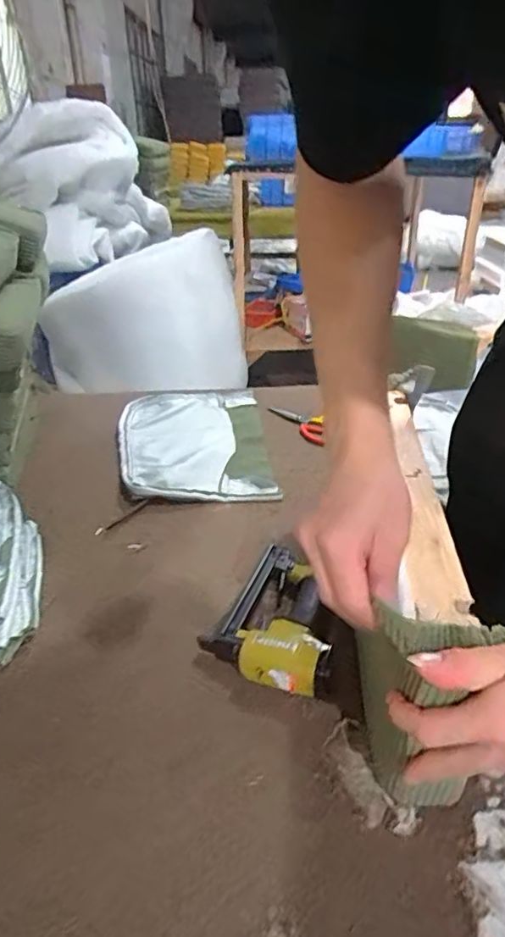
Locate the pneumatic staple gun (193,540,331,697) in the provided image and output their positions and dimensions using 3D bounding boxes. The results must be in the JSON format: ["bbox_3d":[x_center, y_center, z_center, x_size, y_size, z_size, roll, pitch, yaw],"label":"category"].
[{"bbox_3d":[0.037,0.162,0.614,0.132,0.071,0.186,11,32,21],"label":"pneumatic staple gun"}]

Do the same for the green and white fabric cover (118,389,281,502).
[{"bbox_3d":[-0.108,-0.061,0.983,0.258,0.019,0.397,2,32,-7],"label":"green and white fabric cover"}]

